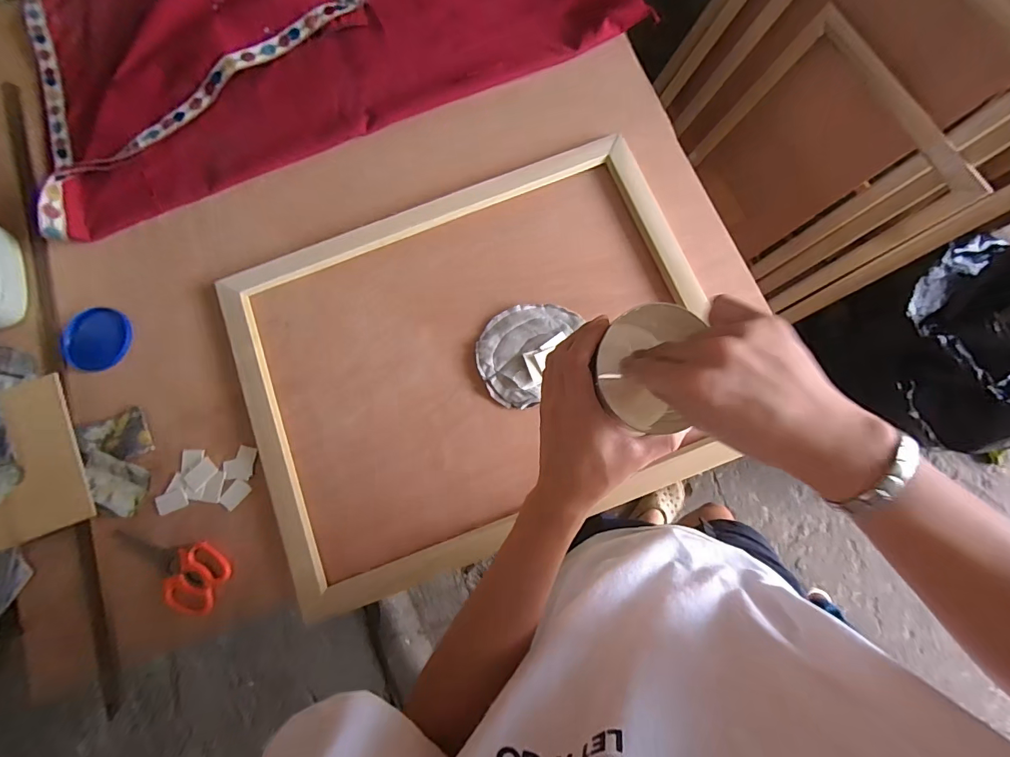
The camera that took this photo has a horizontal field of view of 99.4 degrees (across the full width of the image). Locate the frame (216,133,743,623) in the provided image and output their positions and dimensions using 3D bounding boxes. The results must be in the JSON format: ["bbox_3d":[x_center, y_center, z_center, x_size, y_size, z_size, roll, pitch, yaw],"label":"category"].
[{"bbox_3d":[-0.043,-0.038,0.624,0.670,0.037,0.537,-20,78,-3],"label":"frame"}]

